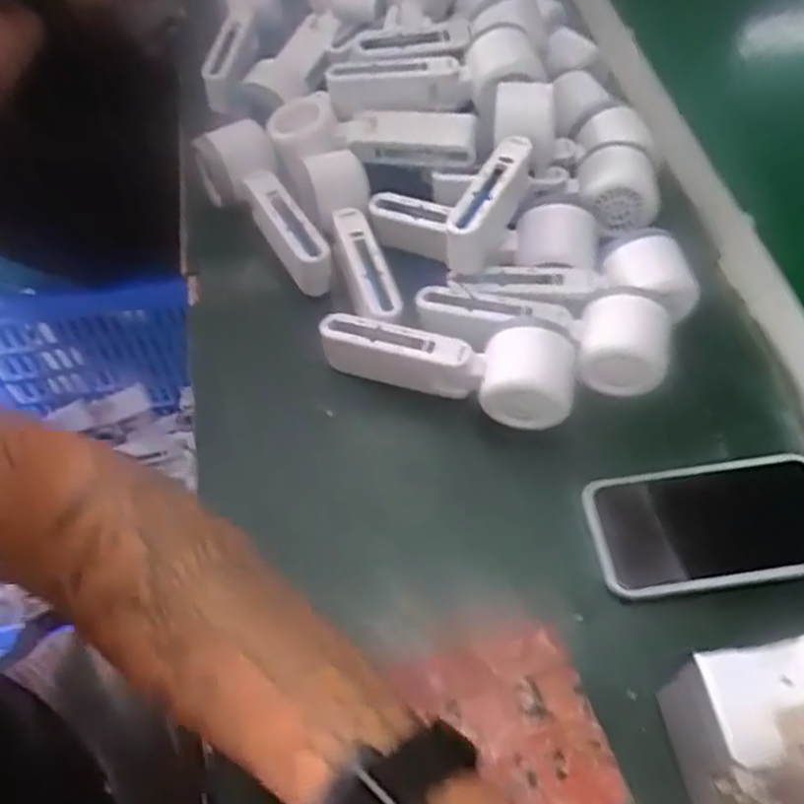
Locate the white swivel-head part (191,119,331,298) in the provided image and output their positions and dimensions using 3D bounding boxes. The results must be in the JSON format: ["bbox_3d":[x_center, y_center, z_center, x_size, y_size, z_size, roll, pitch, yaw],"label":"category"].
[{"bbox_3d":[-0.107,-0.144,0.577,0.057,0.057,0.149,-22,59,-13],"label":"white swivel-head part"}]

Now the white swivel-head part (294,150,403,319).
[{"bbox_3d":[-0.035,-0.119,0.549,0.048,0.035,0.145,-18,71,-11],"label":"white swivel-head part"}]

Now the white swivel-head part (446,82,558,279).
[{"bbox_3d":[0.072,-0.162,0.546,0.056,0.059,0.150,17,58,12],"label":"white swivel-head part"}]

